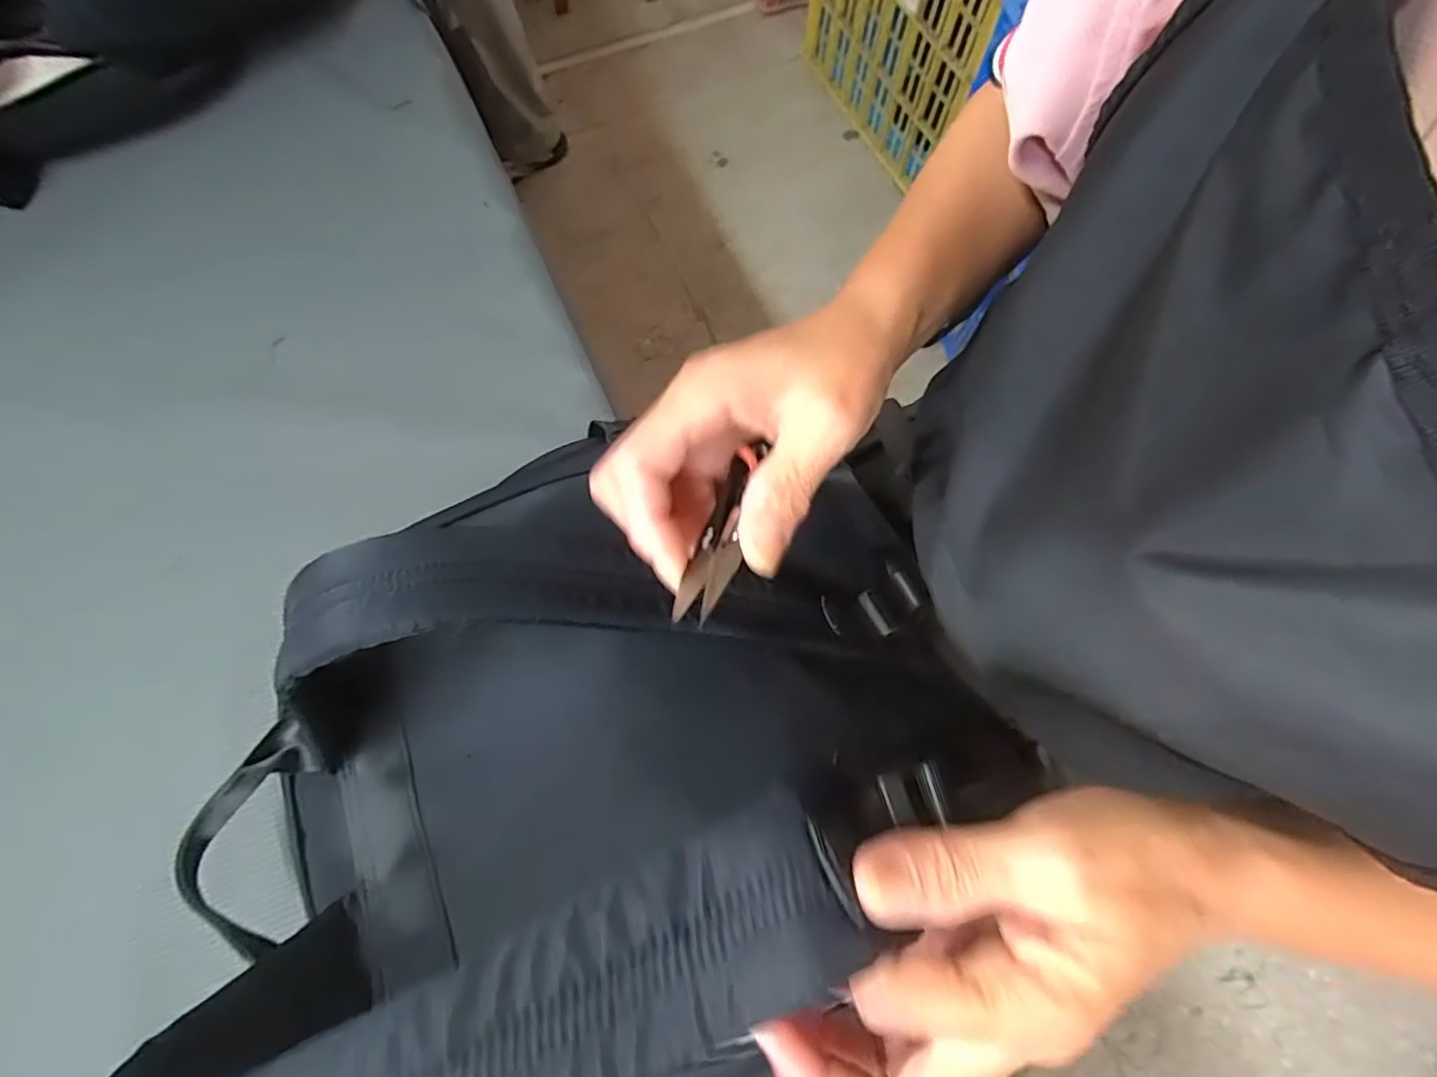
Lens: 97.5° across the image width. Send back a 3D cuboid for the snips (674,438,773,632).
[{"bbox_3d":[0.002,-0.005,0.216,0.015,0.011,0.090,14,38,2],"label":"snips"}]

